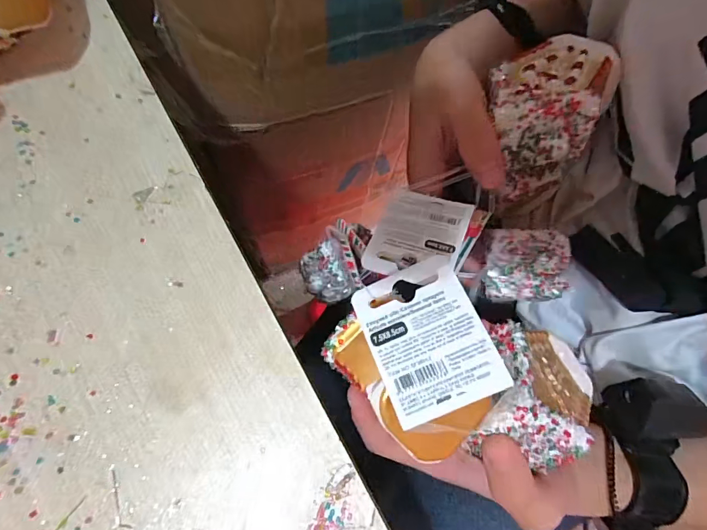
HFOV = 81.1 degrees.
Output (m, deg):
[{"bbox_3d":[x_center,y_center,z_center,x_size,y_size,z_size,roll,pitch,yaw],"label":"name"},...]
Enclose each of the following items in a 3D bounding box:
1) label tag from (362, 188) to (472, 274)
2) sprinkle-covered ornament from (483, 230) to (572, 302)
[{"bbox_3d":[0.034,-0.016,0.213,0.045,0.004,0.057,17,56,16],"label":"label tag"},{"bbox_3d":[0.109,-0.001,0.258,0.056,0.022,0.042,-2,76,-2],"label":"sprinkle-covered ornament"}]

